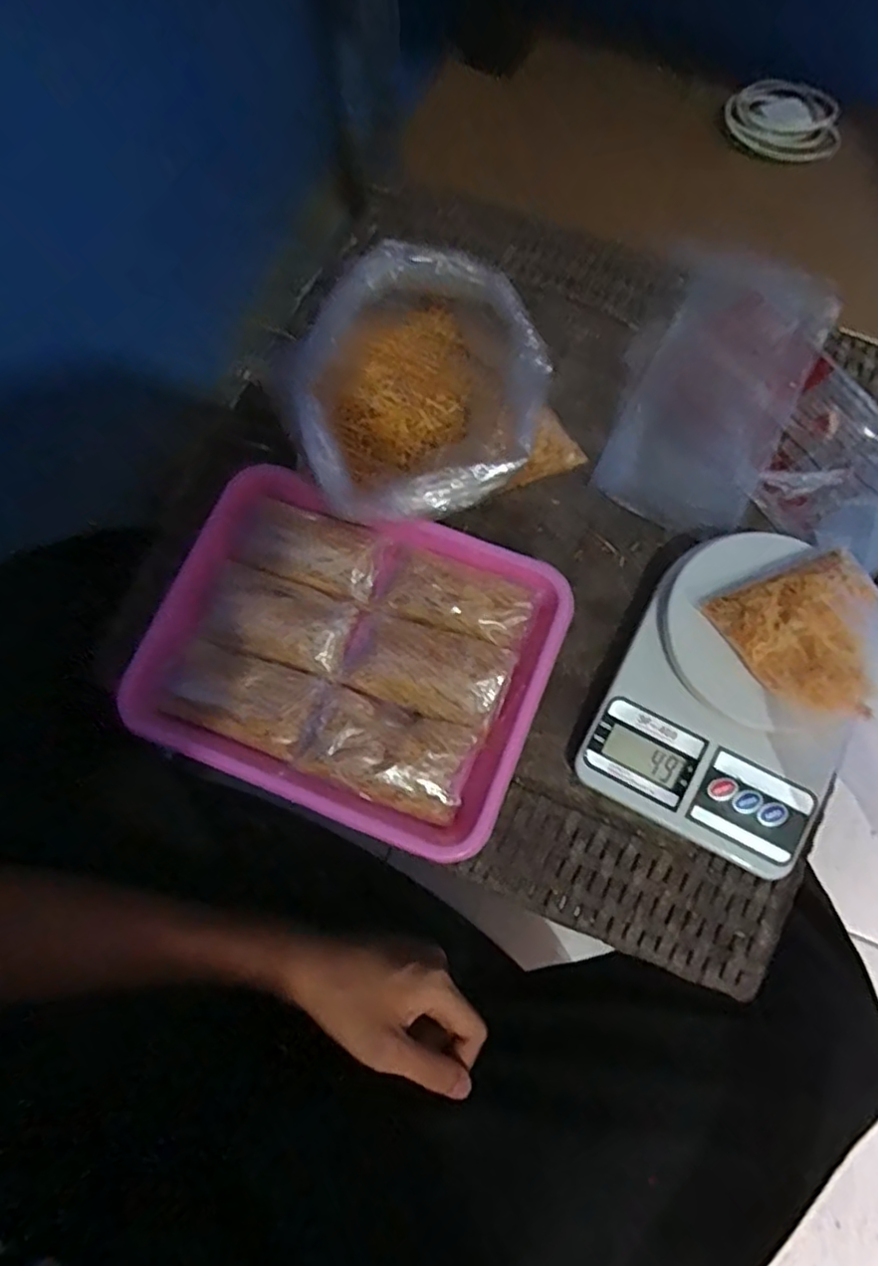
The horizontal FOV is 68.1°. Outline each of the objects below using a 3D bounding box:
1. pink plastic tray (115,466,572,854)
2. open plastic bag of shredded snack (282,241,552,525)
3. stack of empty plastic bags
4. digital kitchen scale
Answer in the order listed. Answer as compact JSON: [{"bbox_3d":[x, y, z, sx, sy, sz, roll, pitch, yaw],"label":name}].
[{"bbox_3d":[-0.050,0.013,0.384,0.221,0.043,0.173,20,77,7],"label":"pink plastic tray"},{"bbox_3d":[-0.015,-0.144,0.398,0.149,0.089,0.150,-24,76,-5],"label":"open plastic bag of shredded snack"},{"bbox_3d":[0.192,-0.170,0.443,0.098,0.012,0.217,27,78,8],"label":"stack of empty plastic bags"},{"bbox_3d":[0.172,0.033,0.378,0.129,0.037,0.179,27,78,8],"label":"digital kitchen scale"}]

